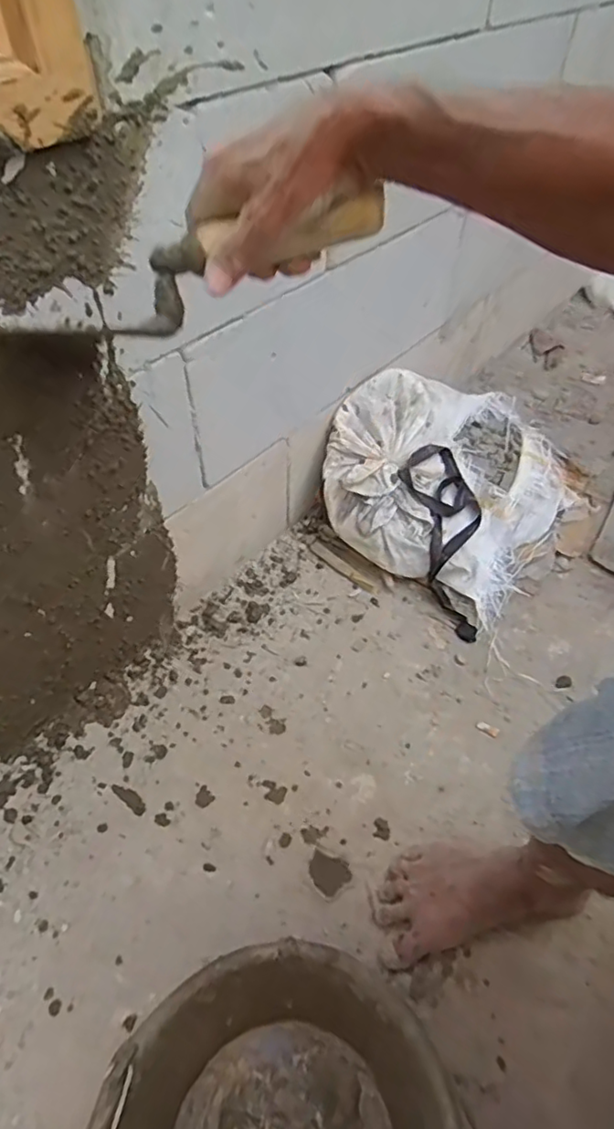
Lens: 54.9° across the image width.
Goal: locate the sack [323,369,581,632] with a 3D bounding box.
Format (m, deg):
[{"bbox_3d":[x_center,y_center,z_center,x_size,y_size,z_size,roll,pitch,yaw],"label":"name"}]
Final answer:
[{"bbox_3d":[0.237,-0.159,0.979,0.320,0.197,0.414,30,54,24],"label":"sack"}]

